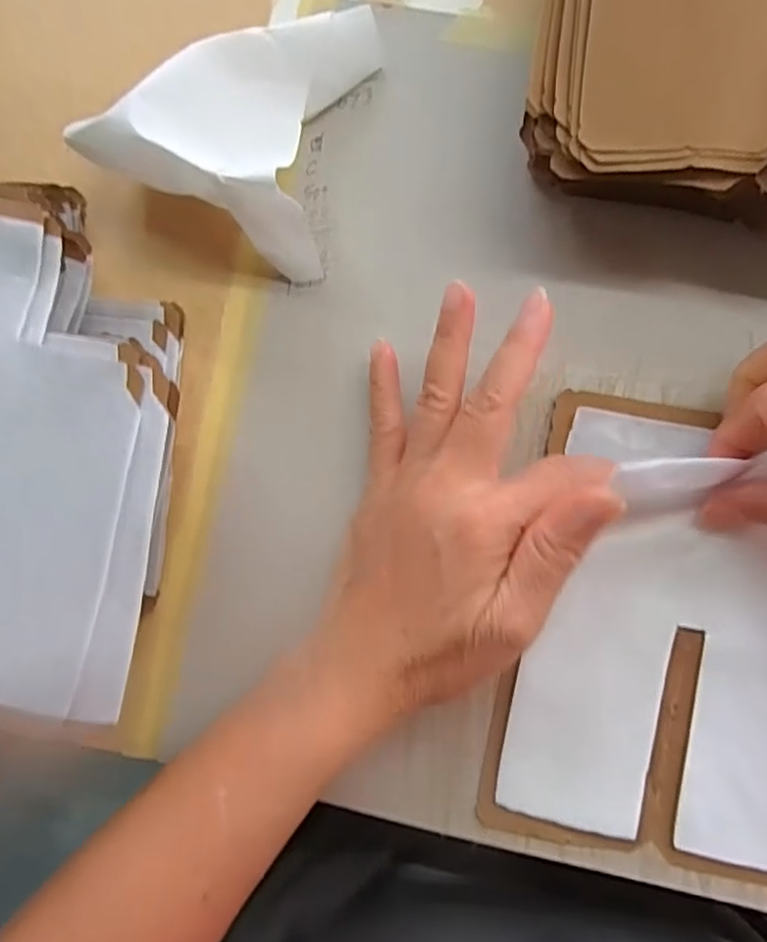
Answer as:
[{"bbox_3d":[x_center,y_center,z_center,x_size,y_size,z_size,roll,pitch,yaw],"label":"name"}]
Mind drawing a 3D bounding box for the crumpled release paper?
[{"bbox_3d":[-0.062,-0.164,0.277,0.112,0.048,0.117,25,89,5],"label":"crumpled release paper"}]

